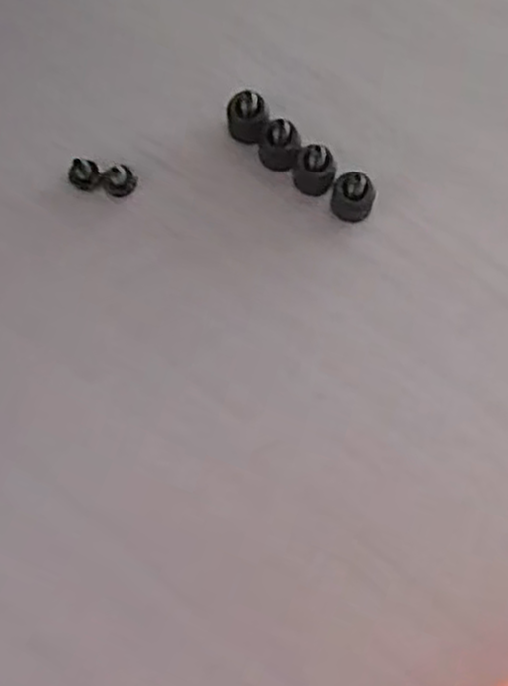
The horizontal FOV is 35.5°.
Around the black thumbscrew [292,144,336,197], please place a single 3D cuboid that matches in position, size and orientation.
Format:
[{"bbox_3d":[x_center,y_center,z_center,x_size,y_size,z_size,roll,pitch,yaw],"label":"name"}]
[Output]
[{"bbox_3d":[0.013,-0.038,0.173,0.009,0.012,0.007,11,79,3],"label":"black thumbscrew"}]

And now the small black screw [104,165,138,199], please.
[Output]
[{"bbox_3d":[-0.030,-0.036,0.177,0.007,0.006,0.005,-33,80,-5],"label":"small black screw"}]

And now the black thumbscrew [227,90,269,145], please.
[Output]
[{"bbox_3d":[-0.001,-0.049,0.175,0.009,0.011,0.008,-2,79,1],"label":"black thumbscrew"}]

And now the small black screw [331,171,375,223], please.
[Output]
[{"bbox_3d":[0.022,-0.032,0.174,0.009,0.007,0.009,0,79,1],"label":"small black screw"}]

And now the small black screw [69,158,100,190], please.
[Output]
[{"bbox_3d":[-0.038,-0.037,0.176,0.007,0.007,0.004,-31,80,-5],"label":"small black screw"}]

